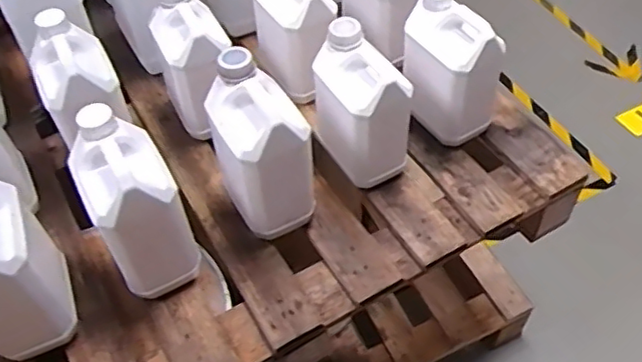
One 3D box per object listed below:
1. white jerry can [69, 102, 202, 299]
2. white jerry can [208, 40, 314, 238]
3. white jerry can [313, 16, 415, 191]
[{"bbox_3d":[-0.253,0.035,0.853,0.115,0.237,0.148,-30,55,-19],"label":"white jerry can"},{"bbox_3d":[-0.084,-0.044,0.908,0.115,0.235,0.143,-24,53,-15],"label":"white jerry can"},{"bbox_3d":[0.050,-0.114,0.969,0.118,0.206,0.157,-31,55,-20],"label":"white jerry can"}]

